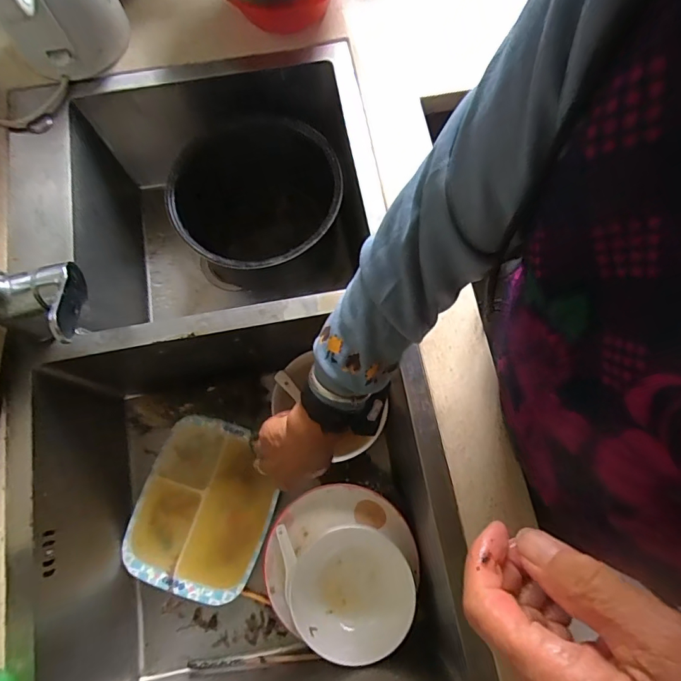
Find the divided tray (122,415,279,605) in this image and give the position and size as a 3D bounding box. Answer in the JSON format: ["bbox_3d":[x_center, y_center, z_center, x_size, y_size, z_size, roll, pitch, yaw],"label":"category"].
[{"bbox_3d":[-0.184,0.230,0.635,0.176,0.030,0.222,19,75,5],"label":"divided tray"}]

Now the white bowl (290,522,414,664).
[{"bbox_3d":[0.012,0.314,0.575,0.148,0.063,0.145,0,74,-1],"label":"white bowl"}]

